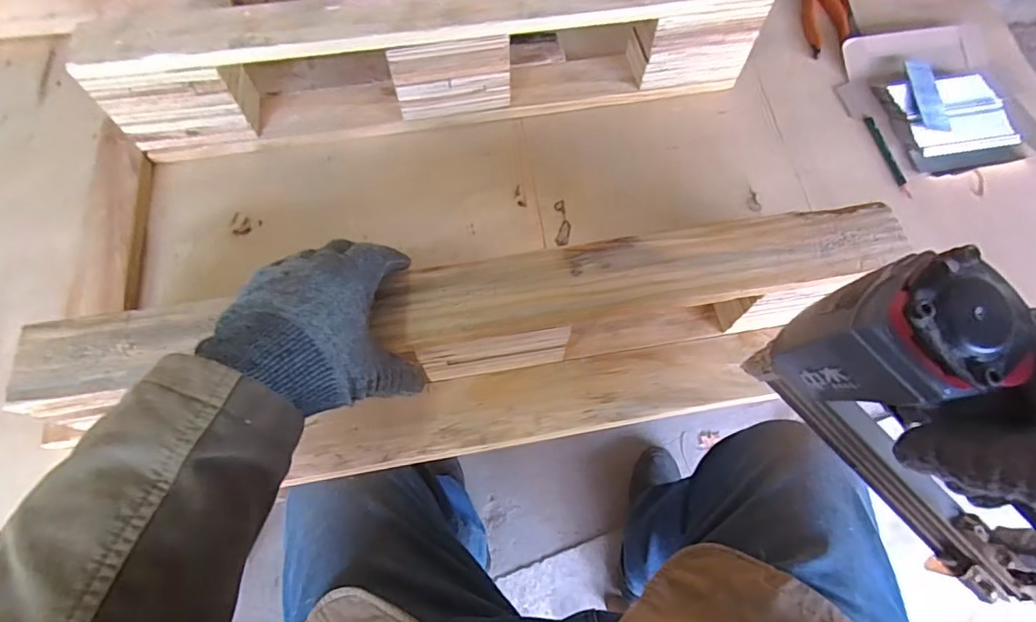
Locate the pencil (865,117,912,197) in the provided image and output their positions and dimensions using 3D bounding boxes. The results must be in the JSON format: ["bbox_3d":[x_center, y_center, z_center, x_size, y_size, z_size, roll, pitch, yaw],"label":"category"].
[{"bbox_3d":[0.408,-0.171,0.574,0.010,0.008,0.106,-12,68,-5],"label":"pencil"}]

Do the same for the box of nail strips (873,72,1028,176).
[{"bbox_3d":[0.482,-0.215,0.575,0.127,0.026,0.116,-11,68,-5],"label":"box of nail strips"}]

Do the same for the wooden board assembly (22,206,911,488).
[{"bbox_3d":[-0.020,0.037,0.417,0.619,0.119,0.125,-10,68,-5],"label":"wooden board assembly"}]

